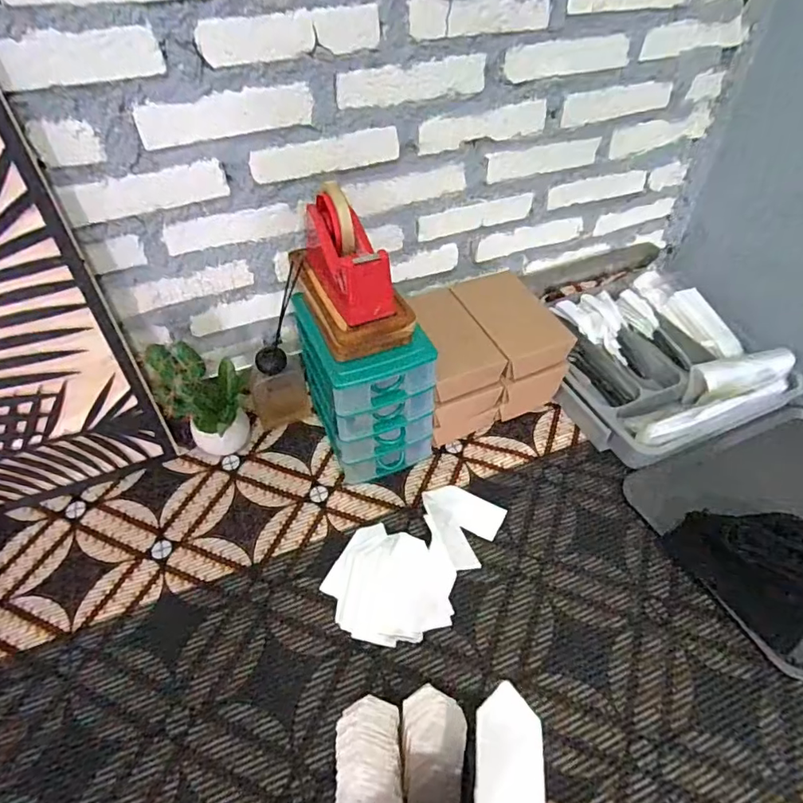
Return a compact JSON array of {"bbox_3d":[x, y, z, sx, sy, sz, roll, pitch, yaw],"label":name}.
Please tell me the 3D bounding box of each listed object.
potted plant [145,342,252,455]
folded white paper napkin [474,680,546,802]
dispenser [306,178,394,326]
[{"bbox_3d":[-0.276,-0.003,0.730,0.105,0.190,0.096,-26,51,-21],"label":"potted plant"},{"bbox_3d":[0.078,0.267,0.377,0.049,0.006,0.110,4,77,6],"label":"folded white paper napkin"},{"bbox_3d":[-0.074,-0.189,0.628,0.063,0.104,0.189,-18,48,-15],"label":"dispenser"}]

